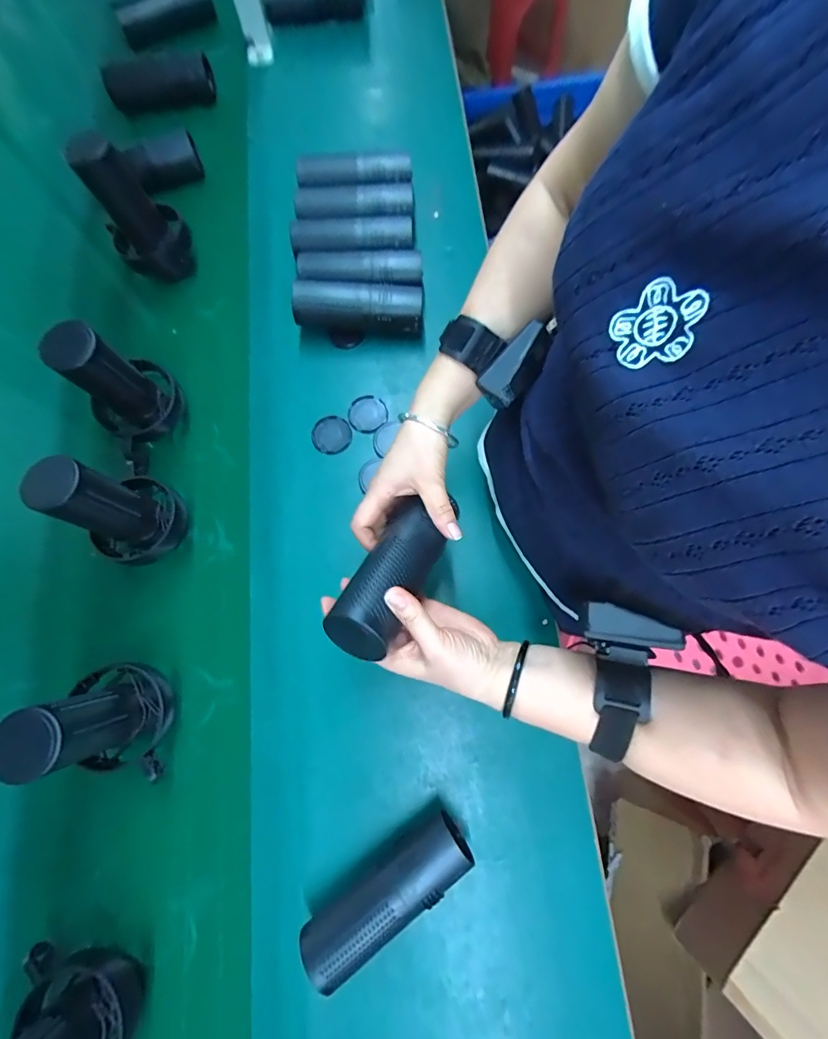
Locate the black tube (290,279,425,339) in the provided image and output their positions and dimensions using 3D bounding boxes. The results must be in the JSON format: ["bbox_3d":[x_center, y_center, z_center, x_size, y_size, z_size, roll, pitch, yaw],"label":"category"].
[{"bbox_3d":[-0.070,-0.269,0.577,0.162,0.060,0.058,3,75,3],"label":"black tube"}]

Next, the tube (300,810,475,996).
[{"bbox_3d":[-0.026,0.346,0.415,0.167,0.057,0.053,-37,77,-8],"label":"tube"}]

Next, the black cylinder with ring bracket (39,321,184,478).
[{"bbox_3d":[-0.325,-0.138,0.489,0.086,0.153,0.116,35,79,10],"label":"black cylinder with ring bracket"}]

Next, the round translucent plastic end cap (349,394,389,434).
[{"bbox_3d":[-0.059,-0.136,0.566,0.048,0.004,0.051,-21,76,-4],"label":"round translucent plastic end cap"}]

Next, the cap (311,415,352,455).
[{"bbox_3d":[-0.105,-0.108,0.560,0.049,0.007,0.050,0,75,2],"label":"cap"}]

